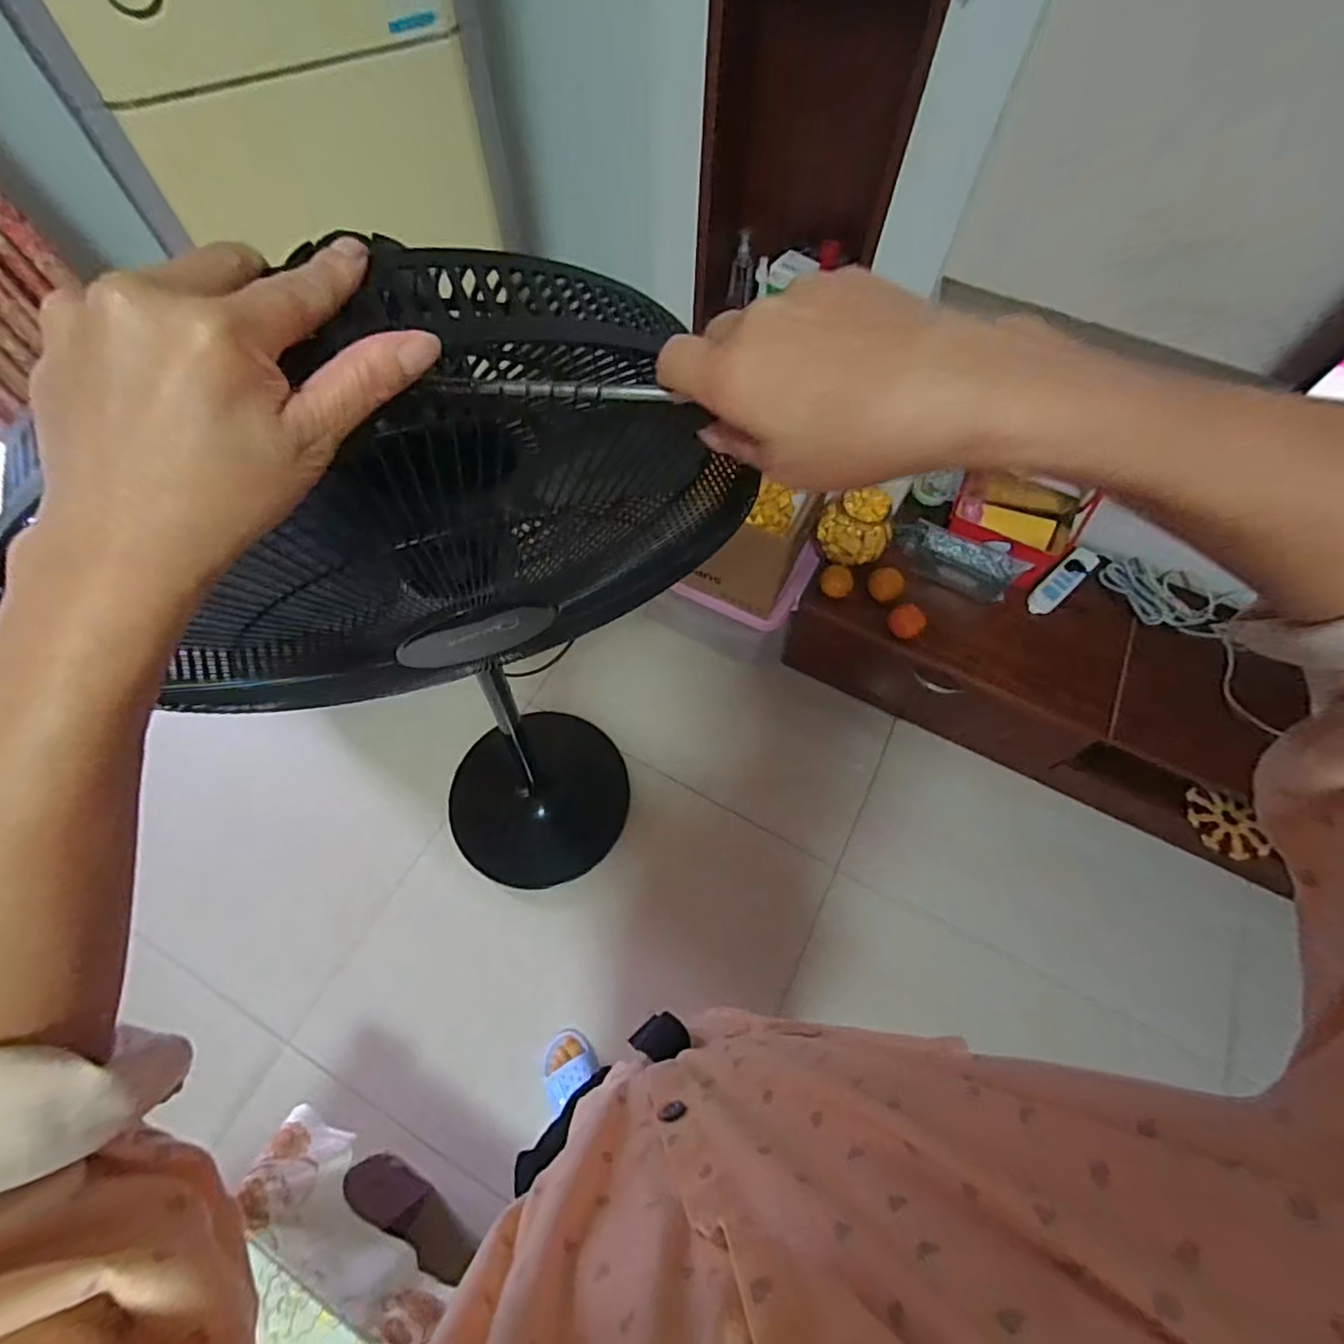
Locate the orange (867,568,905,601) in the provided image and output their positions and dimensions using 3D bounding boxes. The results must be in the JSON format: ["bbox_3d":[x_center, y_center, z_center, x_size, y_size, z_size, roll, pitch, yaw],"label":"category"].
[{"bbox_3d":[0.437,-0.175,1.235,0.077,0.054,0.068,-7,64,-5],"label":"orange"}]

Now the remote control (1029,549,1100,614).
[{"bbox_3d":[0.806,-0.188,1.271,0.174,0.020,0.049,-43,71,-5],"label":"remote control"}]

